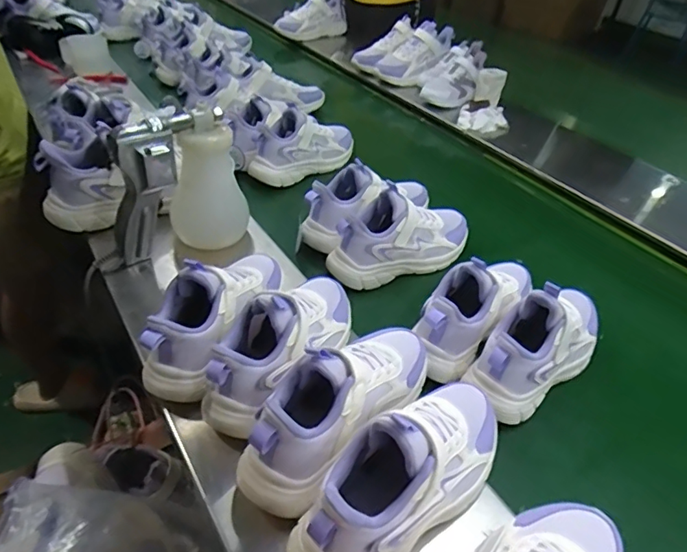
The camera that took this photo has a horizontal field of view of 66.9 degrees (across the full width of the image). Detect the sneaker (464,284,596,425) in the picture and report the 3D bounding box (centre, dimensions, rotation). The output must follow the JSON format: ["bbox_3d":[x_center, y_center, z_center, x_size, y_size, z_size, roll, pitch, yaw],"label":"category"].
[{"bbox_3d":[0.243,0.068,0.613,0.230,0.115,0.076,-30,49,-28],"label":"sneaker"}]

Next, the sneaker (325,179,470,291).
[{"bbox_3d":[0.090,-0.068,0.767,0.232,0.121,0.073,-20,45,-19],"label":"sneaker"}]

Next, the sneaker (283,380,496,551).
[{"bbox_3d":[0.062,0.159,0.439,0.082,0.117,0.246,31,52,31],"label":"sneaker"}]

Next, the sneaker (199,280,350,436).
[{"bbox_3d":[-0.055,0.059,0.546,0.082,0.106,0.225,20,32,22],"label":"sneaker"}]

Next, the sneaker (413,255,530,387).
[{"bbox_3d":[0.171,0.021,0.647,0.072,0.097,0.242,32,52,31],"label":"sneaker"}]

